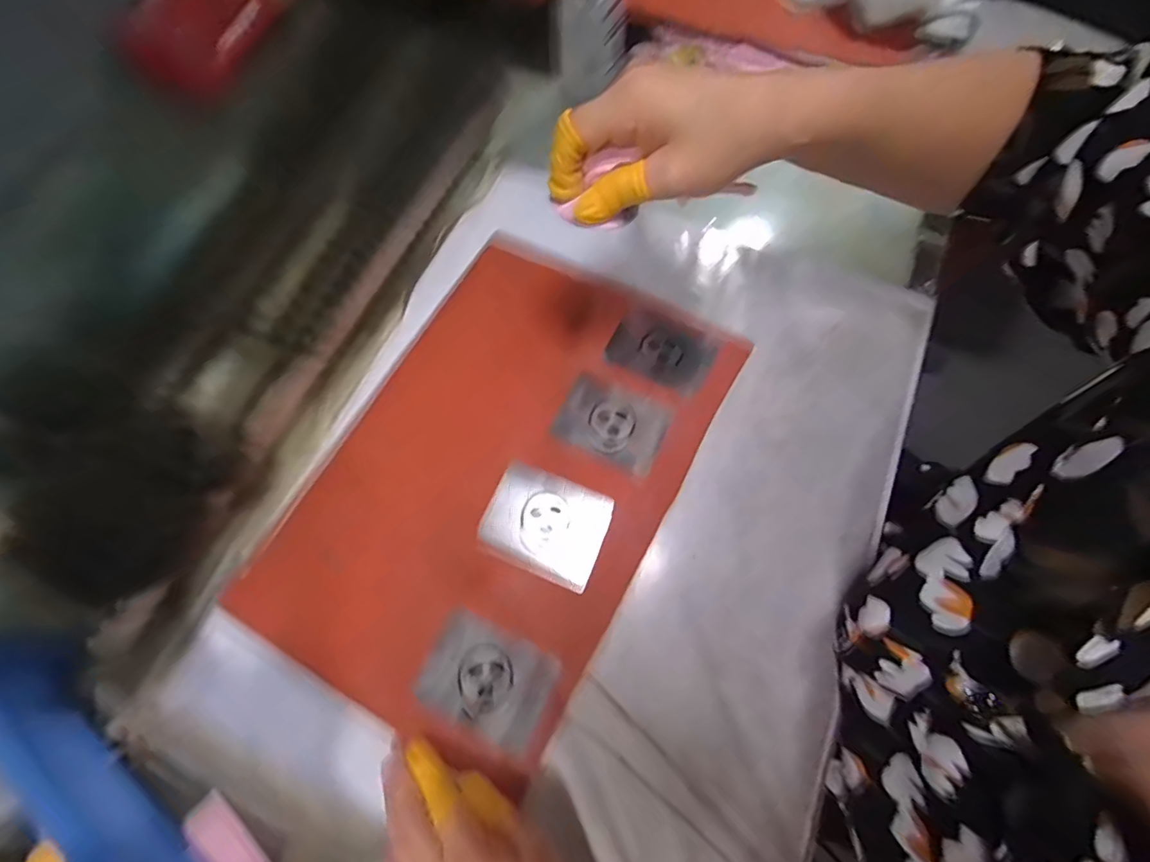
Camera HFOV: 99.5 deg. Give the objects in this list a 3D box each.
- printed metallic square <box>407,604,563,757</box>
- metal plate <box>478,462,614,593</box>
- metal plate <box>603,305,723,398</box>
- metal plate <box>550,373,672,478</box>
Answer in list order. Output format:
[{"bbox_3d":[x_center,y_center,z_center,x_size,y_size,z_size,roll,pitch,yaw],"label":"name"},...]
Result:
[{"bbox_3d":[-0.060,0.170,0.335,0.087,0.004,0.063,25,67,8],"label":"printed metallic square"},{"bbox_3d":[-0.023,0.071,0.373,0.090,0.004,0.072,22,73,8],"label":"metal plate"},{"bbox_3d":[0.075,-0.069,0.412,0.083,0.006,0.059,30,77,9],"label":"metal plate"},{"bbox_3d":[0.031,-0.008,0.395,0.085,0.004,0.062,28,74,10],"label":"metal plate"}]

